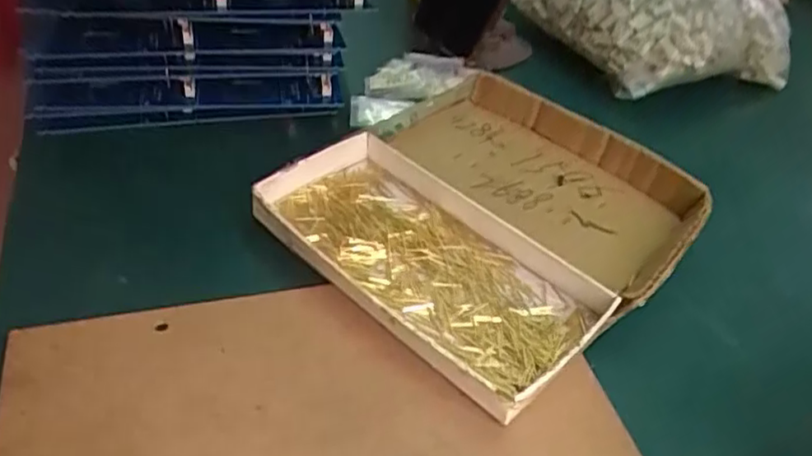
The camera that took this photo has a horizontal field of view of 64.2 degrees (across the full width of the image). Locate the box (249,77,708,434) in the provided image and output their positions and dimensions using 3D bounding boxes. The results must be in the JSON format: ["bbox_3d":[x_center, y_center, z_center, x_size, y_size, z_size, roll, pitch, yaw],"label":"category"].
[{"bbox_3d":[0.048,-0.012,0.380,0.208,0.035,0.199,-28,53,-33],"label":"box"}]

